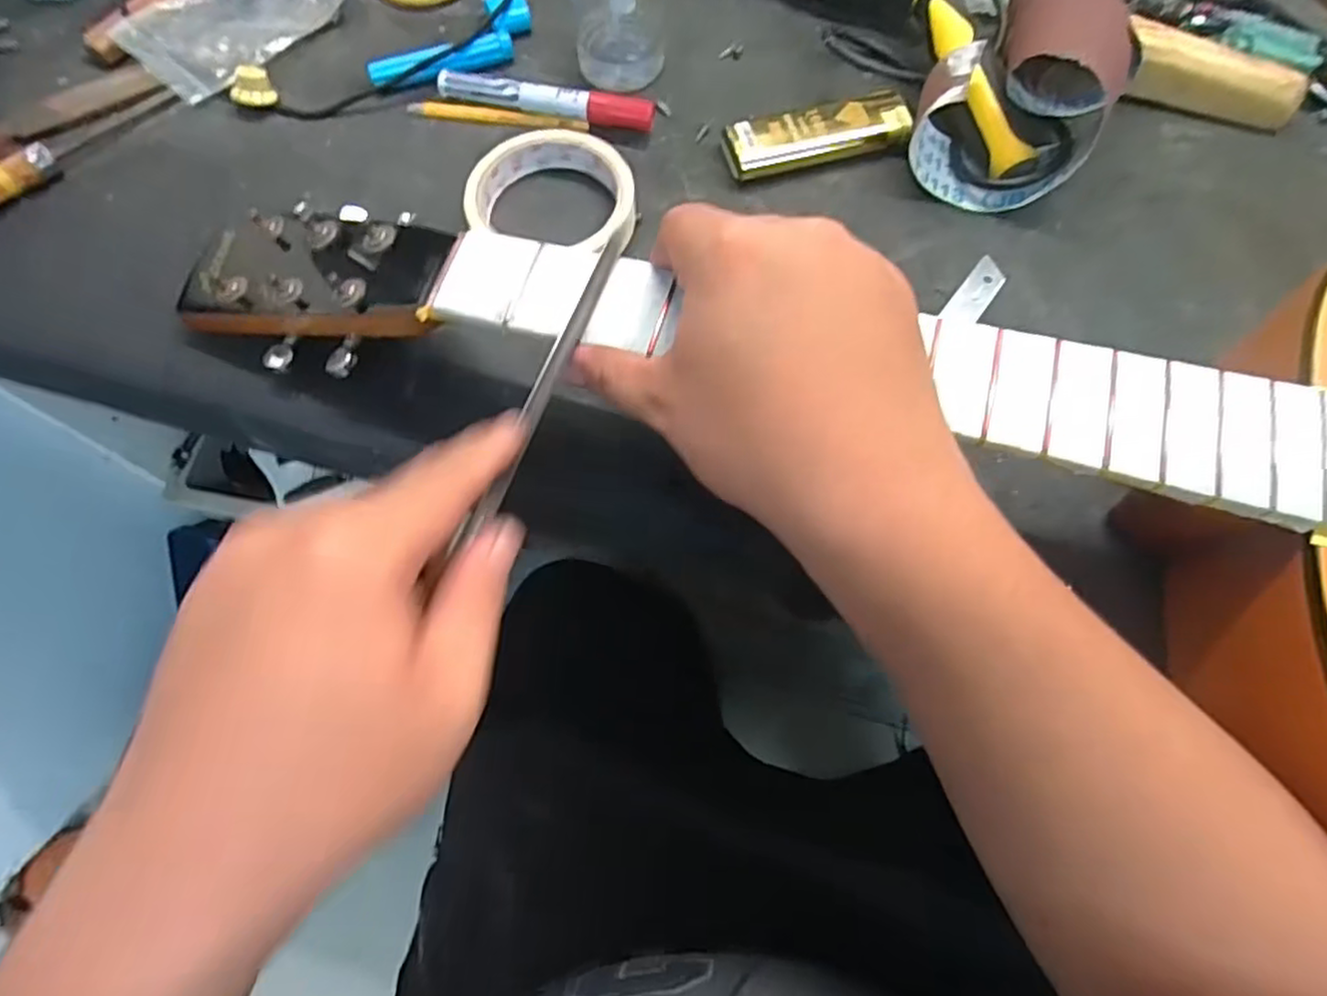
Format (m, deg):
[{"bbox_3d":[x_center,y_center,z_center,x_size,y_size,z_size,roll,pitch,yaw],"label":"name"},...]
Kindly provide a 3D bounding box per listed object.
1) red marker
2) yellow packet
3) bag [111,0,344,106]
[{"bbox_3d":[-0.071,-0.241,0.419,0.132,0.017,0.017,12,70,4],"label":"red marker"},{"bbox_3d":[0.092,-0.216,0.414,0.109,0.017,0.034,-14,70,-6],"label":"yellow packet"},{"bbox_3d":[-0.272,-0.302,0.433,0.079,0.011,0.118,42,74,13],"label":"bag"}]

